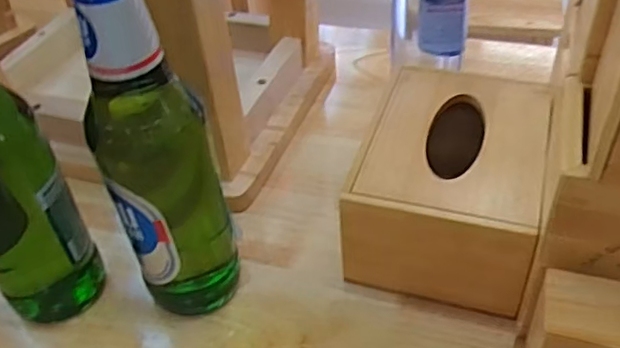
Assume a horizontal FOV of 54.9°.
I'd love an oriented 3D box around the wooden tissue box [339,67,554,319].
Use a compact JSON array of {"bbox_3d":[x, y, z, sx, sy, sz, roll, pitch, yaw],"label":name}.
[{"bbox_3d":[0.102,0.008,0.435,0.119,0.088,0.163,11,45,17],"label":"wooden tissue box"}]

